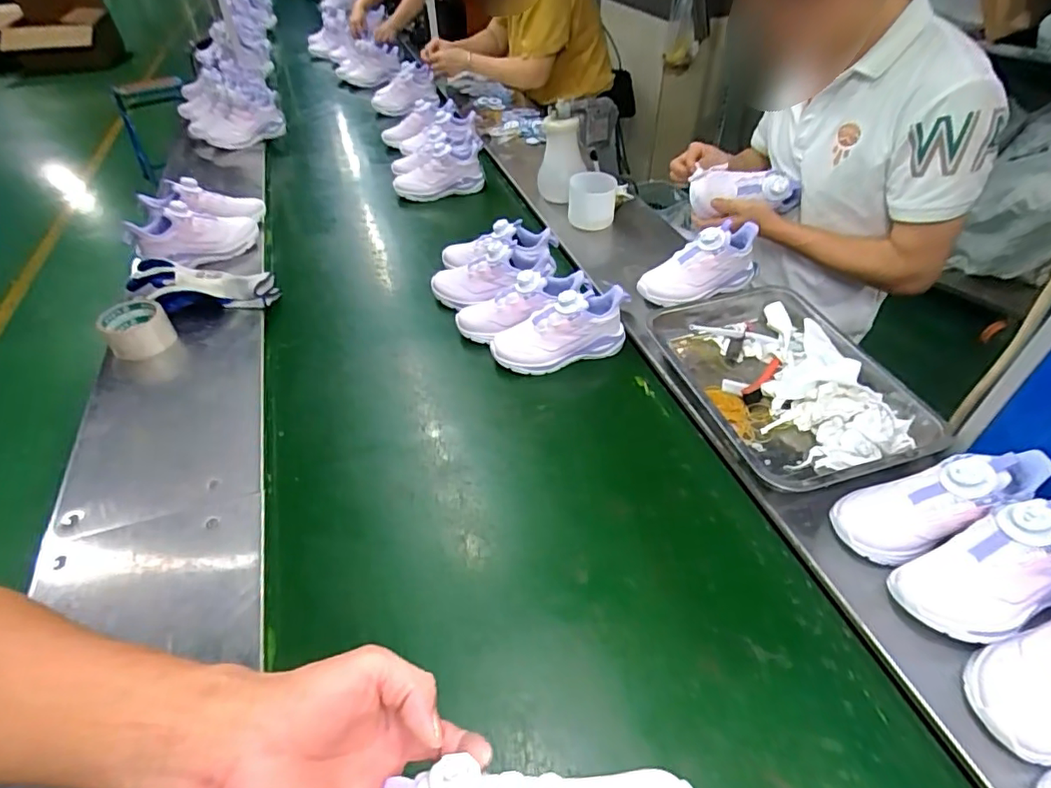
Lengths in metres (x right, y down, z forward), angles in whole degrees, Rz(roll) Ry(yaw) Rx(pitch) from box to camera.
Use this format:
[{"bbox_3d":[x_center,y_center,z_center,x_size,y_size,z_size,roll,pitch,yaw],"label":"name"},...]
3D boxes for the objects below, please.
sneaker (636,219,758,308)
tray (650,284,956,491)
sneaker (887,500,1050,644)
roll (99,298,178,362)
[{"bbox_3d":[0.285,-0.216,0.903,0.188,0.088,0.088,-22,46,-16],"label":"sneaker"},{"bbox_3d":[0.347,-0.013,0.770,0.261,0.088,0.364,-15,46,-13],"label":"tray"},{"bbox_3d":[0.455,0.162,0.520,0.207,0.091,0.088,-27,47,3],"label":"sneaker"},{"bbox_3d":[-0.635,-0.106,0.907,0.094,0.074,0.094,-14,46,-11],"label":"roll"}]

